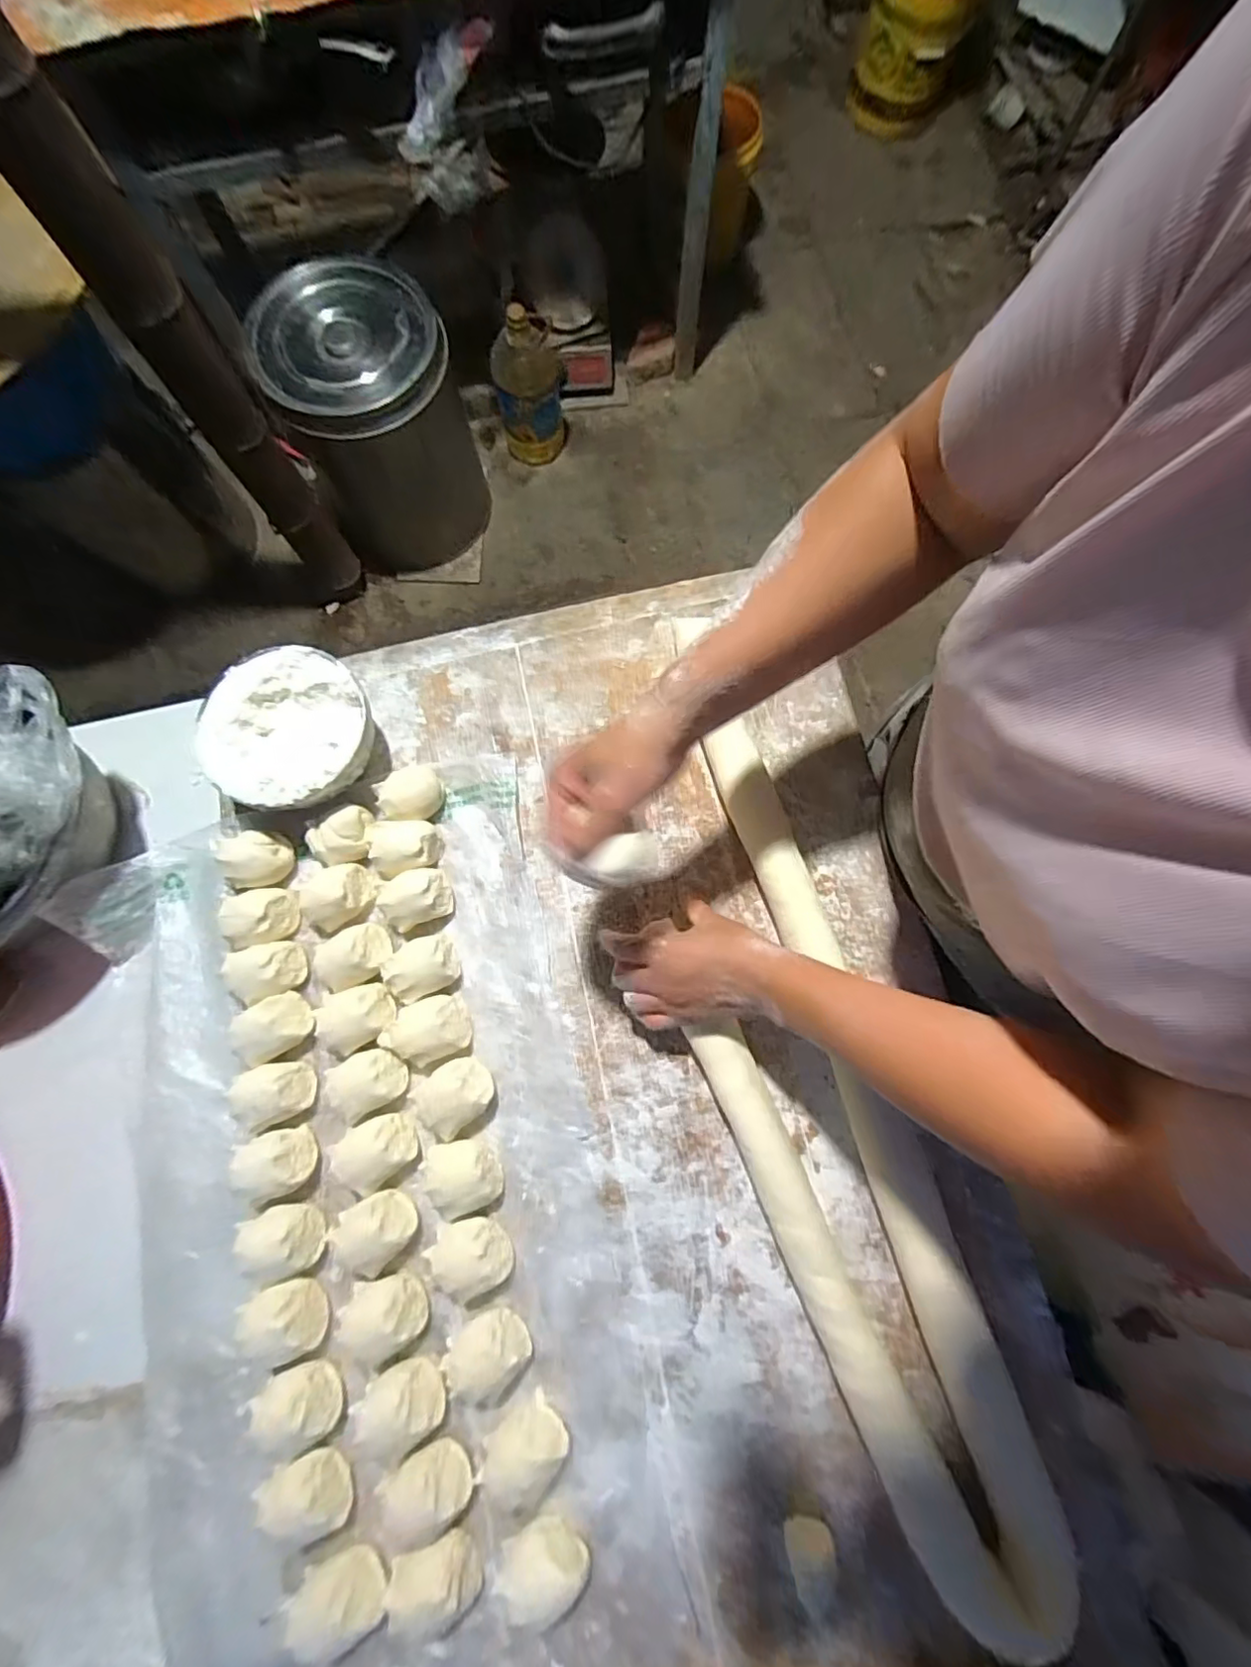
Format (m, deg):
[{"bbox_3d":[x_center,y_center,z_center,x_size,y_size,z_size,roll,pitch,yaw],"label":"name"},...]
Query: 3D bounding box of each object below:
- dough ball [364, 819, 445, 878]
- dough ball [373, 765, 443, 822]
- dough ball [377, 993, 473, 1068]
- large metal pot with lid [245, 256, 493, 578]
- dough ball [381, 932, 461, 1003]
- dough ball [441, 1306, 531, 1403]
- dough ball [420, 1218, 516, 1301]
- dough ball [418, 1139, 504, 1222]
[{"bbox_3d":[-0.197,0.009,0.525,0.059,0.034,0.050,-17,79,-3],"label":"dough ball"},{"bbox_3d":[-0.195,-0.037,0.536,0.053,0.032,0.052,0,79,1],"label":"dough ball"},{"bbox_3d":[-0.168,0.166,0.491,0.068,0.033,0.050,-25,79,-4],"label":"dough ball"},{"bbox_3d":[-0.525,-0.879,1.344,0.356,0.509,0.334,-19,80,-4],"label":"large metal pot with lid"},{"bbox_3d":[-0.175,0.114,0.503,0.058,0.033,0.048,-23,79,-4],"label":"dough ball"},{"bbox_3d":[-0.105,0.391,0.441,0.048,0.030,0.056,42,82,8],"label":"dough ball"},{"bbox_3d":[-0.120,0.328,0.456,0.052,0.033,0.053,0,79,1],"label":"dough ball"},{"bbox_3d":[-0.128,0.271,0.468,0.049,0.033,0.052,0,79,1],"label":"dough ball"}]

